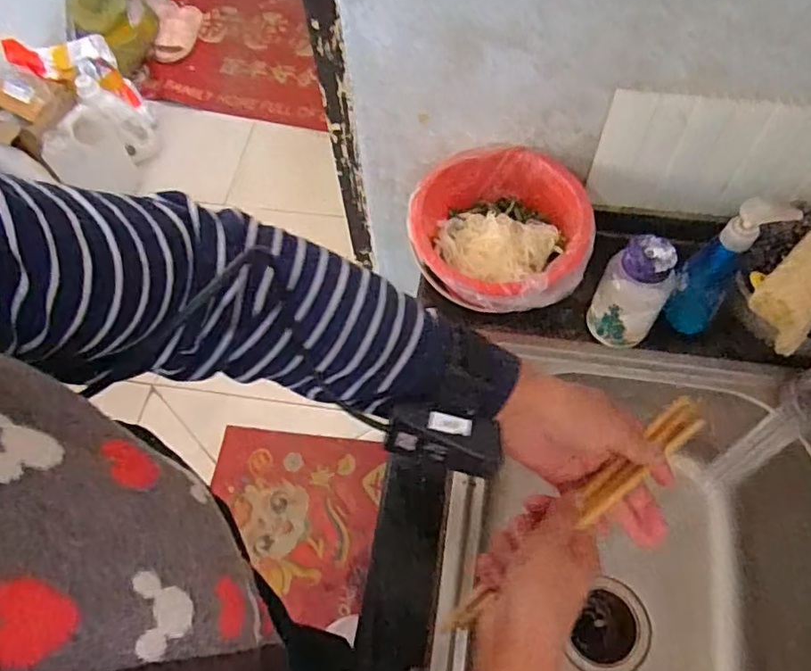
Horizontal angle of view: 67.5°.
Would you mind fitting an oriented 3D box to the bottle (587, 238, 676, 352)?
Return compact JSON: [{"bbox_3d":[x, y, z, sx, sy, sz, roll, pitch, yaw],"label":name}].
[{"bbox_3d":[0.228,-0.041,0.612,0.064,0.117,0.057,24,67,14],"label":"bottle"}]

